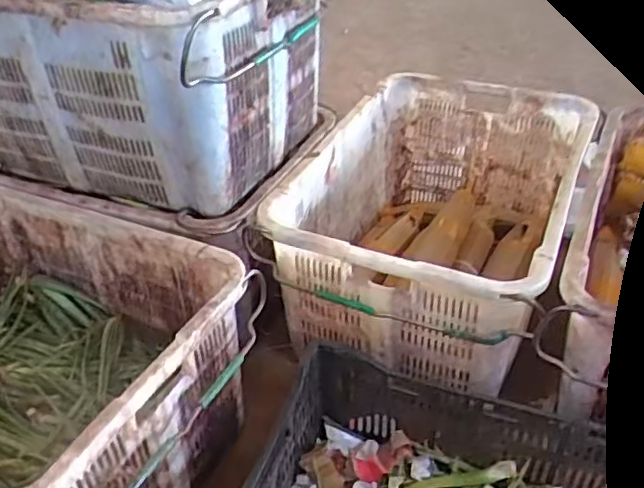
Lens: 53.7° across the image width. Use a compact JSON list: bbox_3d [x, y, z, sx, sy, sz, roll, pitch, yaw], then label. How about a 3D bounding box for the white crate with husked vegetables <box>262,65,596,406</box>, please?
[{"bbox_3d":[0.239,-0.056,1.234,0.457,0.310,0.664,10,40,23],"label":"white crate with husked vegetables"}]

